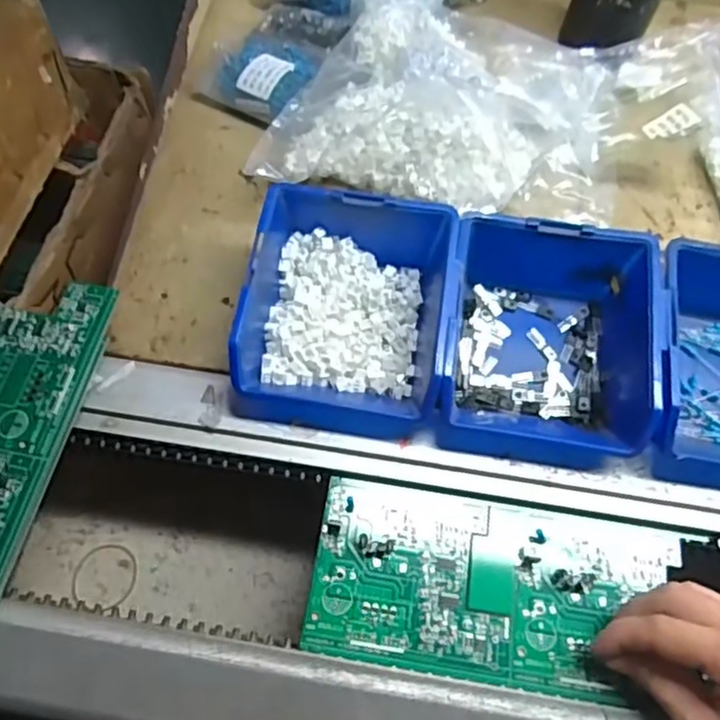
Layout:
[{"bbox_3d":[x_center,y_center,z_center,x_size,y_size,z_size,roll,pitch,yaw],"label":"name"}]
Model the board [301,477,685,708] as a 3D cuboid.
[{"bbox_3d":[0.071,0.125,0.360,0.191,0.005,0.092,9,62,2],"label":"board"}]

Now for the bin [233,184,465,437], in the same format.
[{"bbox_3d":[-0.008,-0.033,0.397,0.119,0.058,0.138,9,62,2],"label":"bin"}]

